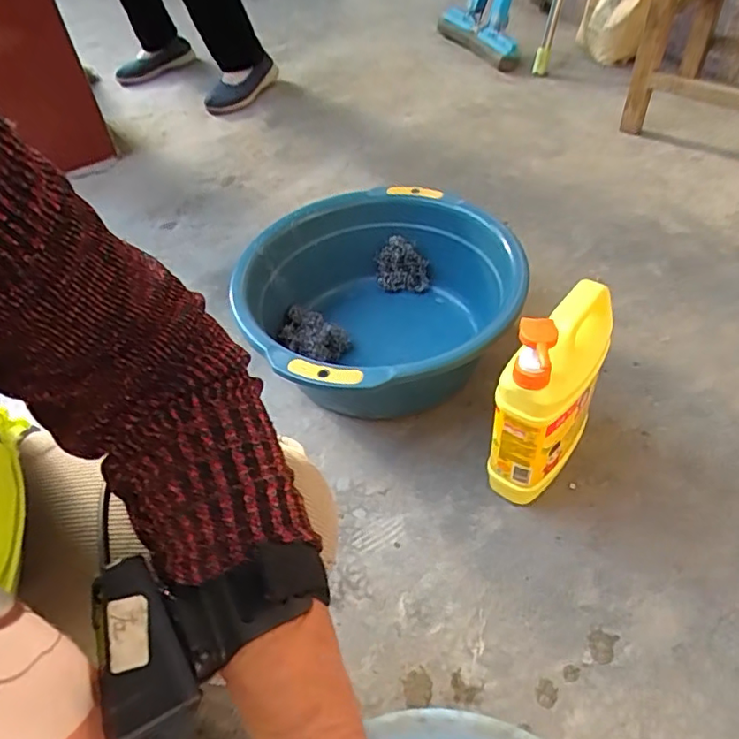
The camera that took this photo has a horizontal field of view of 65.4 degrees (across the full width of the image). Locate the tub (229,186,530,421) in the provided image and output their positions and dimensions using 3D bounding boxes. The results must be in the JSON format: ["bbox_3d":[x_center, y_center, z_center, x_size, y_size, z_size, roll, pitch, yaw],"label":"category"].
[{"bbox_3d":[0.028,-0.084,0.785,0.326,0.155,0.369,-24,49,-15],"label":"tub"}]

